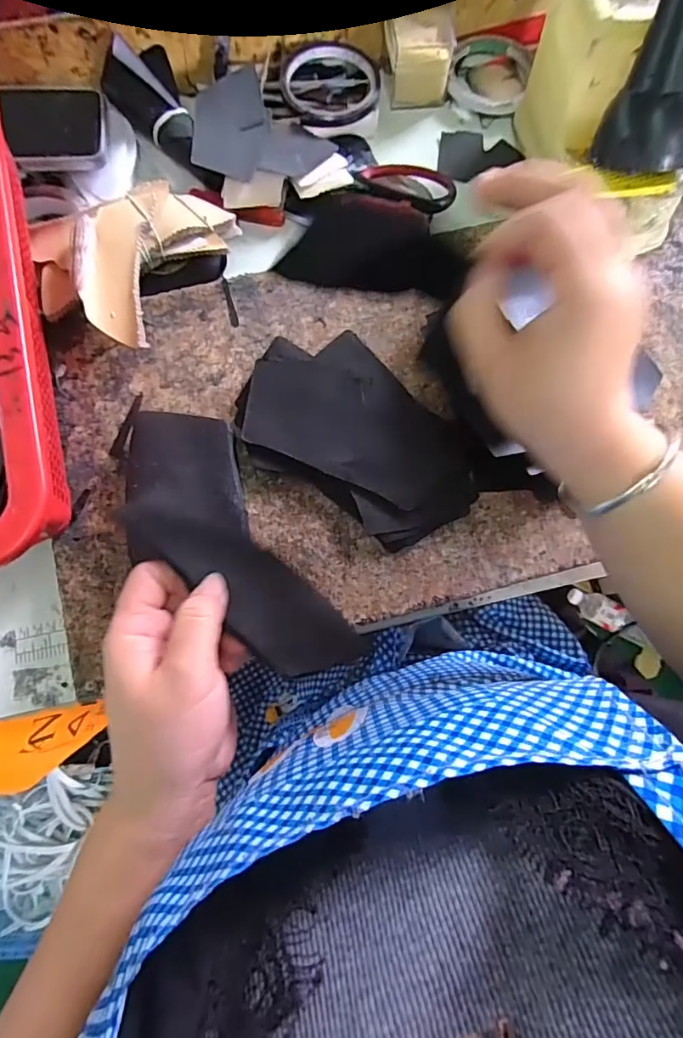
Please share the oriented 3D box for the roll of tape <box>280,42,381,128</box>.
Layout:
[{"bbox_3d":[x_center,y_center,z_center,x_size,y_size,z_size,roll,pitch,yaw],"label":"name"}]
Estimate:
[{"bbox_3d":[-0.010,-0.398,0.458,0.090,0.010,0.090,0,78,-1],"label":"roll of tape"}]

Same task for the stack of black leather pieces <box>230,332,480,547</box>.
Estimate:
[{"bbox_3d":[0.010,-0.060,0.379,0.184,0.018,0.115,43,80,8],"label":"stack of black leather pieces"}]

